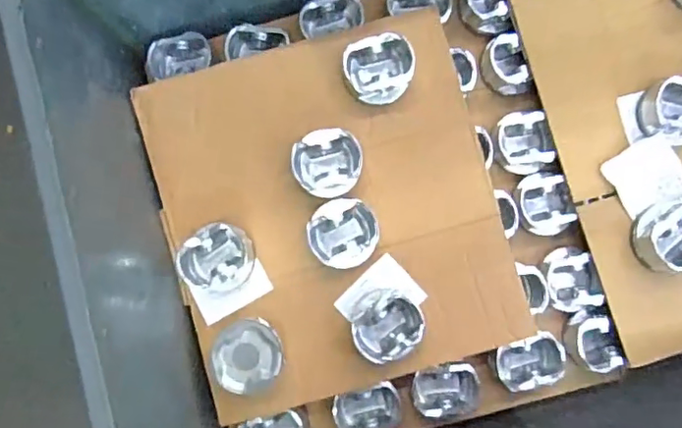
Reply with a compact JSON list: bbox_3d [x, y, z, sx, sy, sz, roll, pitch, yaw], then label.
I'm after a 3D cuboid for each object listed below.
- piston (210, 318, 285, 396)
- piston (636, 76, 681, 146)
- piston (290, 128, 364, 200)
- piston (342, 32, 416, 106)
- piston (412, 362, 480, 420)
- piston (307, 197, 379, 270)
[{"bbox_3d":[-0.125,0.192,0.758,0.092,0.055,0.090,0,86,1],"label":"piston"},{"bbox_3d":[0.480,-0.141,0.783,0.101,0.052,0.082,7,86,1],"label":"piston"},{"bbox_3d":[-0.019,-0.071,0.788,0.095,0.052,0.094,0,86,1],"label":"piston"},{"bbox_3d":[0.053,-0.200,0.781,0.097,0.052,0.085,-7,86,0],"label":"piston"},{"bbox_3d":[0.151,0.253,0.814,0.094,0.051,0.073,-13,86,0],"label":"piston"},{"bbox_3d":[0.003,0.027,0.776,0.094,0.053,0.093,0,86,1],"label":"piston"}]

